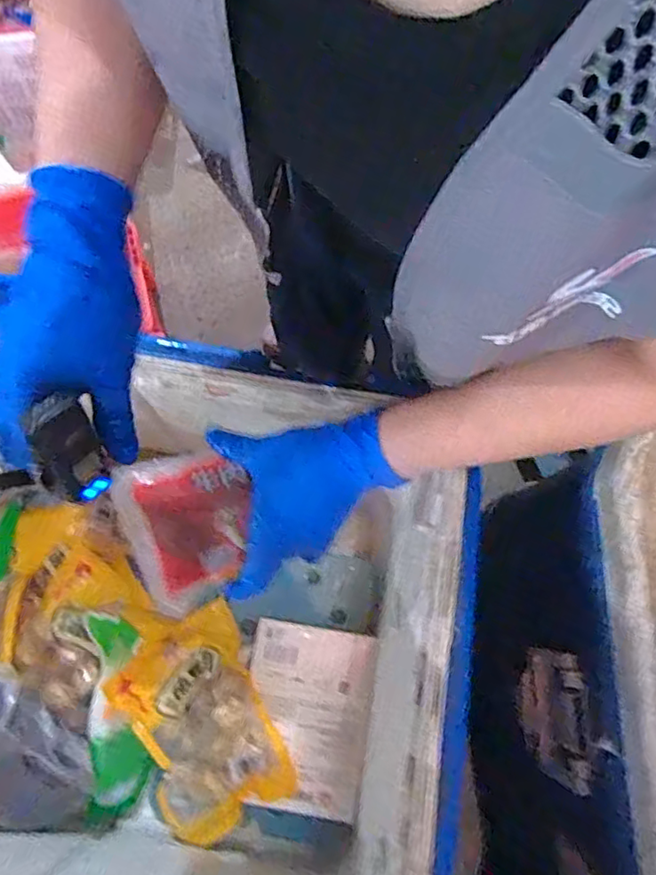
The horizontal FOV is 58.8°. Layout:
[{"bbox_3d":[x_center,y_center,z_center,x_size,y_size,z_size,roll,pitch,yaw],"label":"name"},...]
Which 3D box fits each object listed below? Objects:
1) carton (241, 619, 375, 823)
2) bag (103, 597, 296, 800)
[{"bbox_3d":[-0.026,0.316,0.664,0.138,0.021,0.190,10,75,2],"label":"carton"},{"bbox_3d":[-0.149,0.318,0.654,0.148,0.059,0.211,-26,77,-7],"label":"bag"}]

